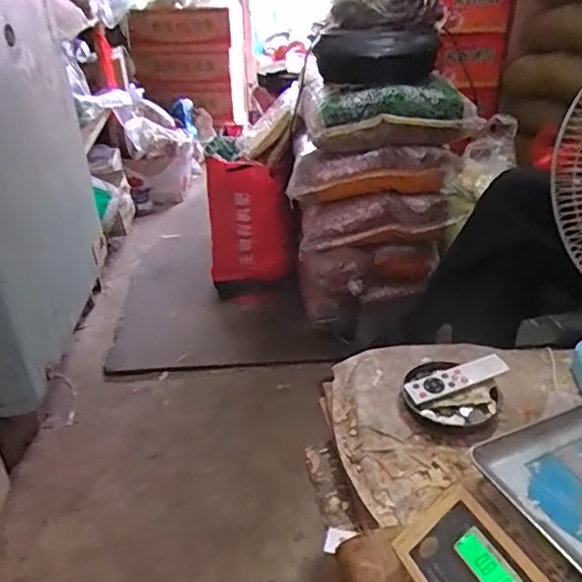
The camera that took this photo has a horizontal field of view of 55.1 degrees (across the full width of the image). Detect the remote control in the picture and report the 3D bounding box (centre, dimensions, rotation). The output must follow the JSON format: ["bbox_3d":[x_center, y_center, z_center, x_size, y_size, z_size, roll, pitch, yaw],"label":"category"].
[{"bbox_3d":[0.235,0.123,0.796,0.141,0.012,0.039,-18,51,-7],"label":"remote control"}]

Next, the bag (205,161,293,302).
[{"bbox_3d":[-0.139,-0.192,1.872,0.287,0.458,0.170,0,30,3],"label":"bag"}]

